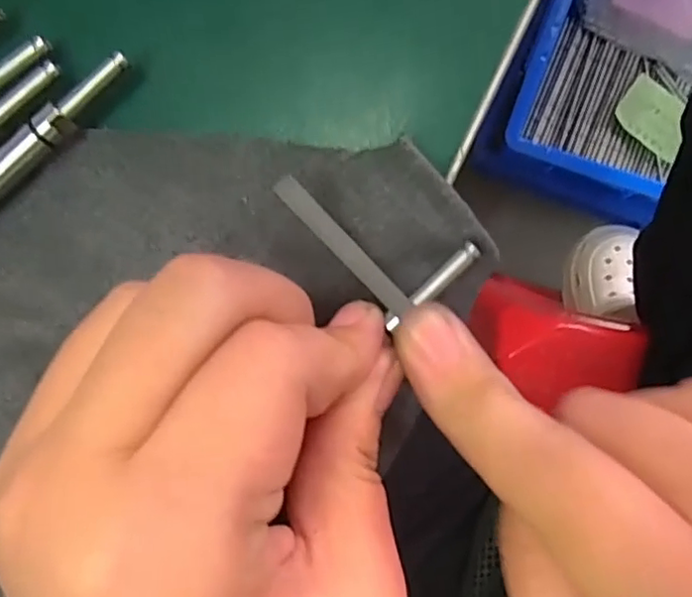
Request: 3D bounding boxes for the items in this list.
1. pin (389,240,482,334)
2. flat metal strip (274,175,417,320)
[{"bbox_3d":[0.019,-0.003,0.137,0.026,0.004,0.004,-42,86,2],"label":"pin"},{"bbox_3d":[-0.001,-0.011,0.134,0.005,0.004,0.039,-44,99,-5],"label":"flat metal strip"}]

